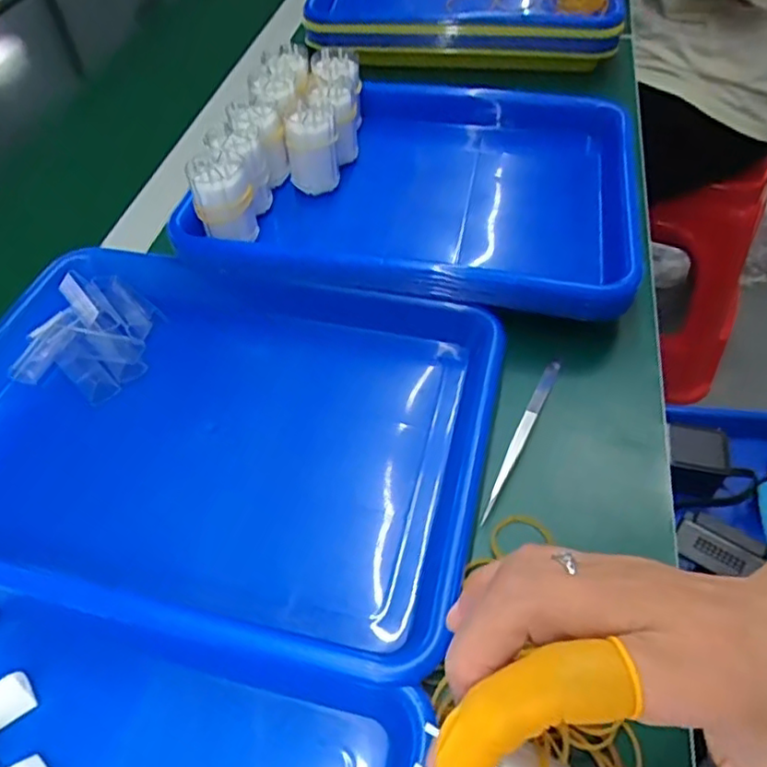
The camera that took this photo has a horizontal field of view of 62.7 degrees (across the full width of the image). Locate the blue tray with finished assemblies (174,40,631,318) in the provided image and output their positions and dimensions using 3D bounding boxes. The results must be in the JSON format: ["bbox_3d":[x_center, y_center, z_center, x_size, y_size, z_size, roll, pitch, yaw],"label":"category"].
[{"bbox_3d":[0.032,-0.170,0.495,0.316,0.084,0.255,8,51,9],"label":"blue tray with finished assemblies"}]

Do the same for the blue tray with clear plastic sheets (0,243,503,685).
[{"bbox_3d":[-0.113,0.023,0.390,0.341,0.049,0.239,10,52,11],"label":"blue tray with clear plastic sheets"}]

